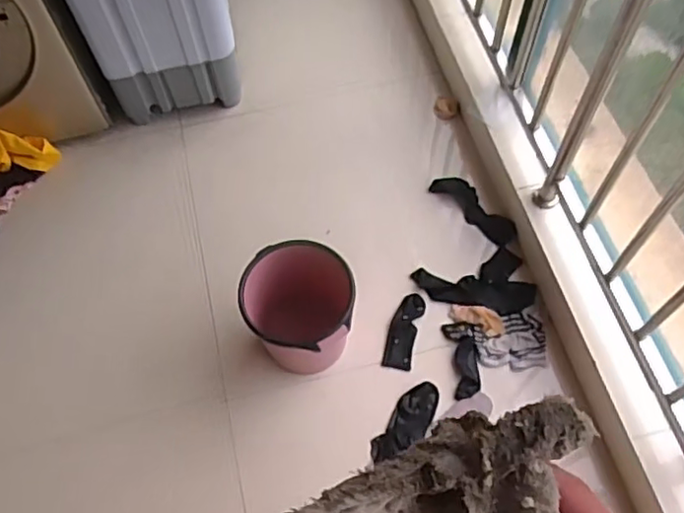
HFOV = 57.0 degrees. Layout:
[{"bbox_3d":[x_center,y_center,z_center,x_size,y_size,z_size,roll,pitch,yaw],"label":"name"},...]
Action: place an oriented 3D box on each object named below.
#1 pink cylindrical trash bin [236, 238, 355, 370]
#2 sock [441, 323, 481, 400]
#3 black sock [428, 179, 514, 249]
[{"bbox_3d":[-0.079,0.121,1.303,0.227,0.269,0.206,18,64,10],"label":"pink cylindrical trash bin"},{"bbox_3d":[0.267,0.231,1.395,0.066,0.024,0.166,-4,62,-1],"label":"sock"},{"bbox_3d":[0.321,-0.116,1.532,0.101,0.035,0.240,-31,66,-14],"label":"black sock"}]

